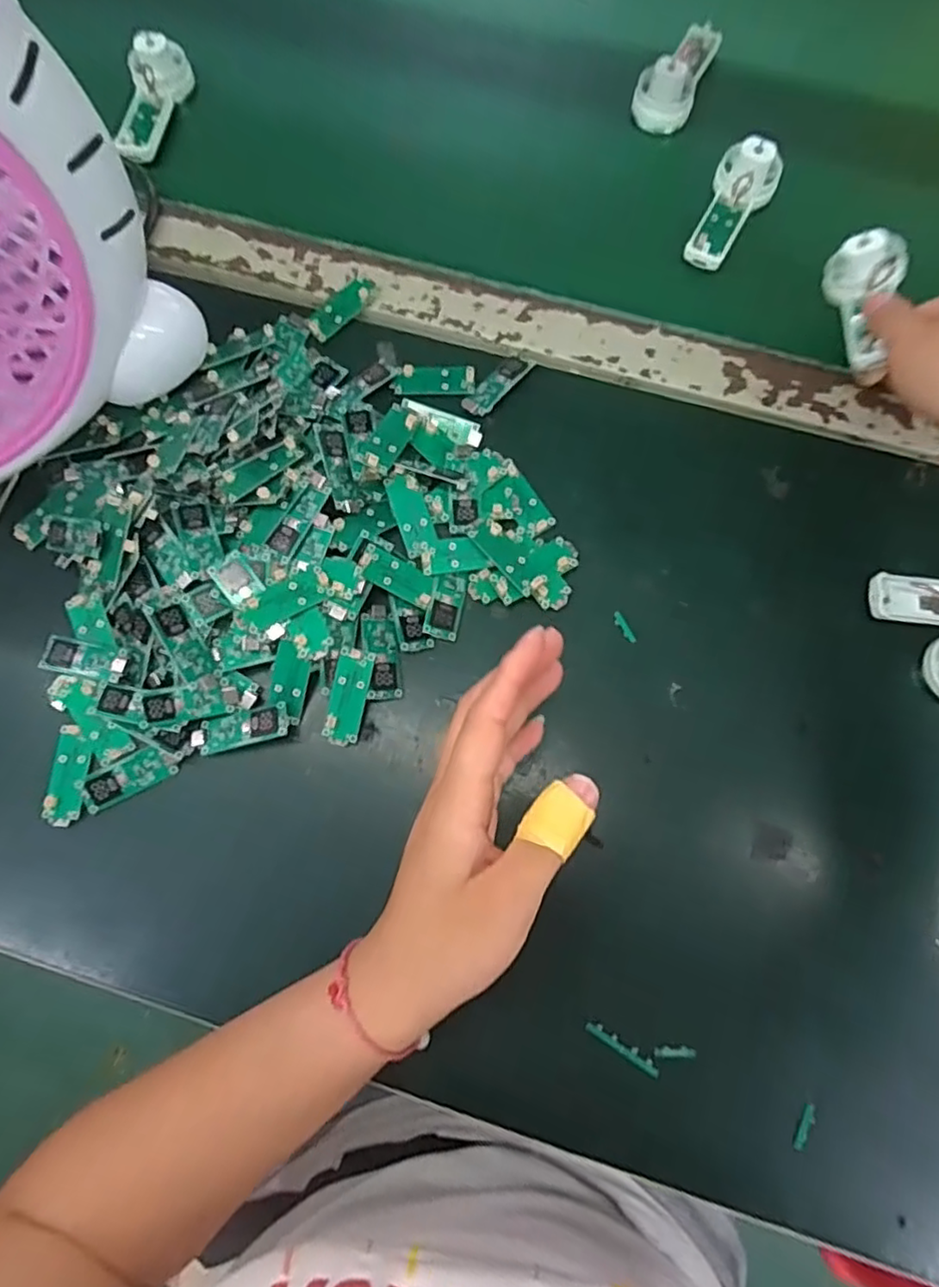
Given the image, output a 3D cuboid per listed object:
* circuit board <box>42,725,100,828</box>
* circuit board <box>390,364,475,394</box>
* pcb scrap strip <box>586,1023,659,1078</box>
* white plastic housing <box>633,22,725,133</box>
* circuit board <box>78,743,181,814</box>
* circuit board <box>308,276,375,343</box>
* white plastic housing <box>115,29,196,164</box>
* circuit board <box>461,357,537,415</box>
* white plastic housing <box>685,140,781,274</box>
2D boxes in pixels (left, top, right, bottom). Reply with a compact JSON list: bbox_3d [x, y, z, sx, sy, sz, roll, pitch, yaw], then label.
[{"bbox_3d":[-0.209,0.069,0.341,0.021,0.006,0.050,8,76,2],"label":"circuit board"},{"bbox_3d":[-0.022,-0.160,0.396,0.049,0.005,0.018,-2,76,0],"label":"circuit board"},{"bbox_3d":[0.073,0.192,0.309,0.037,0.004,0.006,31,80,8],"label":"pcb scrap strip"},{"bbox_3d":[0.142,-0.395,0.445,0.039,0.033,0.078,22,77,6],"label":"white plastic housing"},{"bbox_3d":[-0.177,0.069,0.338,0.048,0.005,0.016,-26,77,-6],"label":"circuit board"},{"bbox_3d":[-0.080,-0.210,0.408,0.017,0.004,0.050,40,80,9],"label":"circuit board"},{"bbox_3d":[-0.216,-0.363,0.436,0.027,0.032,0.089,14,78,5],"label":"white plastic housing"},{"bbox_3d":[0.017,-0.156,0.392,0.019,0.004,0.048,42,80,10],"label":"circuit board"},{"bbox_3d":[0.167,-0.276,0.413,0.036,0.026,0.080,23,78,6],"label":"white plastic housing"}]

